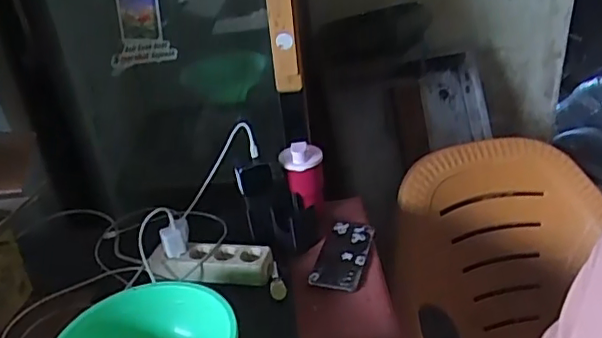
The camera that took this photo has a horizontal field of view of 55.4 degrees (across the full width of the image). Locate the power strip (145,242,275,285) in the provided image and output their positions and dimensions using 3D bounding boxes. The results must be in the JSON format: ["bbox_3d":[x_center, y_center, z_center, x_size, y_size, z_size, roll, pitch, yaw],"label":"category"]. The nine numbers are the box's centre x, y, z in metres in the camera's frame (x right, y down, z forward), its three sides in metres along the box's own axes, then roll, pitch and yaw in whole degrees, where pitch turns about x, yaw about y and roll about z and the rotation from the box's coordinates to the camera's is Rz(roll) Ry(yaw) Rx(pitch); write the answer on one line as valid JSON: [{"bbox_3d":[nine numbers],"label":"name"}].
[{"bbox_3d":[-0.148,0.148,0.932,0.200,0.040,0.065,2,29,12],"label":"power strip"}]

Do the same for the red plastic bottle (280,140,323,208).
[{"bbox_3d":[0.003,0.011,0.989,0.073,0.108,0.057,-5,29,-1],"label":"red plastic bottle"}]

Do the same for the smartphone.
[{"bbox_3d":[0.068,0.139,0.938,0.080,0.013,0.172,5,30,17],"label":"smartphone"}]

